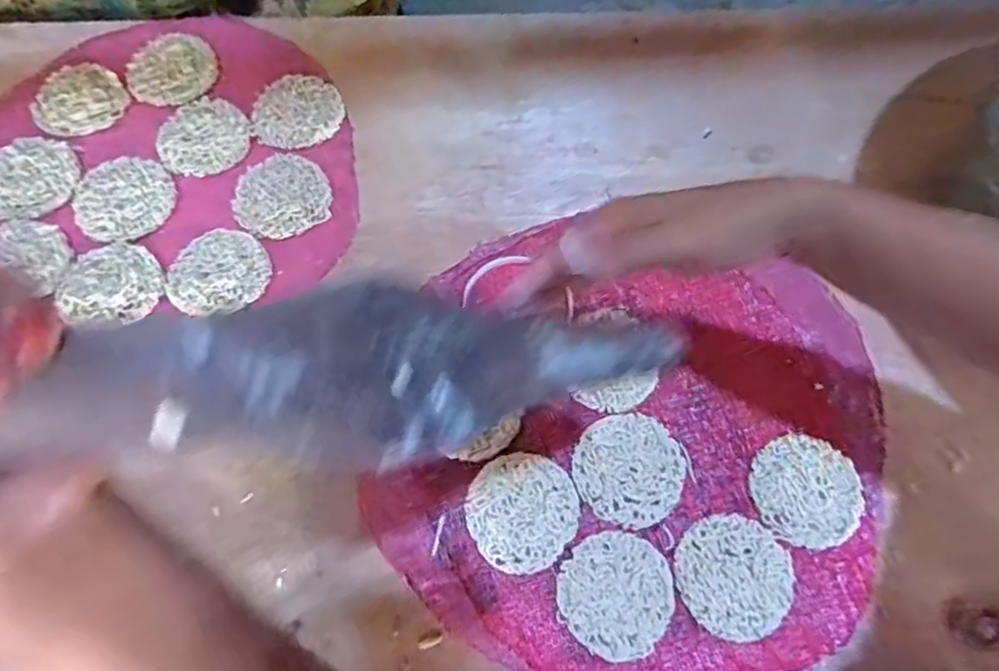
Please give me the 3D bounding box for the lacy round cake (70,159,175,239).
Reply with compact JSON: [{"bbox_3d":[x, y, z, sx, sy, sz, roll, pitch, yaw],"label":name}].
[{"bbox_3d":[-0.320,-0.118,0.538,0.079,0.008,0.083,0,70,0],"label":"lacy round cake"}]

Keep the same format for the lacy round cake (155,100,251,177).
[{"bbox_3d":[-0.264,-0.177,0.565,0.077,0.006,0.077,0,70,0],"label":"lacy round cake"}]

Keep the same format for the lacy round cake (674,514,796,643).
[{"bbox_3d":[0.163,0.165,0.435,0.077,0.004,0.078,0,70,0],"label":"lacy round cake"}]

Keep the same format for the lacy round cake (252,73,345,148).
[{"bbox_3d":[-0.183,-0.206,0.577,0.078,0.006,0.074,0,70,0],"label":"lacy round cake"}]

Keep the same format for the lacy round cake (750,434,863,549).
[{"bbox_3d":[0.223,0.112,0.458,0.075,0.007,0.077,0,70,0],"label":"lacy round cake"}]

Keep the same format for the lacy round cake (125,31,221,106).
[{"bbox_3d":[-0.307,-0.252,0.591,0.080,0.004,0.084,0,70,0],"label":"lacy round cake"}]

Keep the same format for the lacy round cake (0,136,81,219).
[{"bbox_3d":[-0.403,-0.136,0.543,0.081,0.007,0.078,0,70,0],"label":"lacy round cake"}]

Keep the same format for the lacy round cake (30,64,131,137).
[{"bbox_3d":[-0.386,-0.216,0.575,0.091,0.004,0.074,42,75,14],"label":"lacy round cake"}]

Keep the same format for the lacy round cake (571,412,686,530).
[{"bbox_3d":[0.095,0.097,0.462,0.077,0.007,0.079,0,70,0],"label":"lacy round cake"}]

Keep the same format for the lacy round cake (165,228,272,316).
[{"bbox_3d":[-0.230,-0.052,0.515,0.078,0.013,0.077,0,70,0],"label":"lacy round cake"}]

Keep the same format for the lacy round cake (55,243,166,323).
[{"bbox_3d":[-0.309,-0.044,0.501,0.077,0.012,0.071,0,70,0],"label":"lacy round cake"}]

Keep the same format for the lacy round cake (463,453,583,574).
[{"bbox_3d":[0.017,0.124,0.449,0.077,0.008,0.078,0,70,0],"label":"lacy round cake"}]

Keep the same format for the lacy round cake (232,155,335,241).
[{"bbox_3d":[-0.189,-0.121,0.545,0.079,0.008,0.079,0,70,0],"label":"lacy round cake"}]

